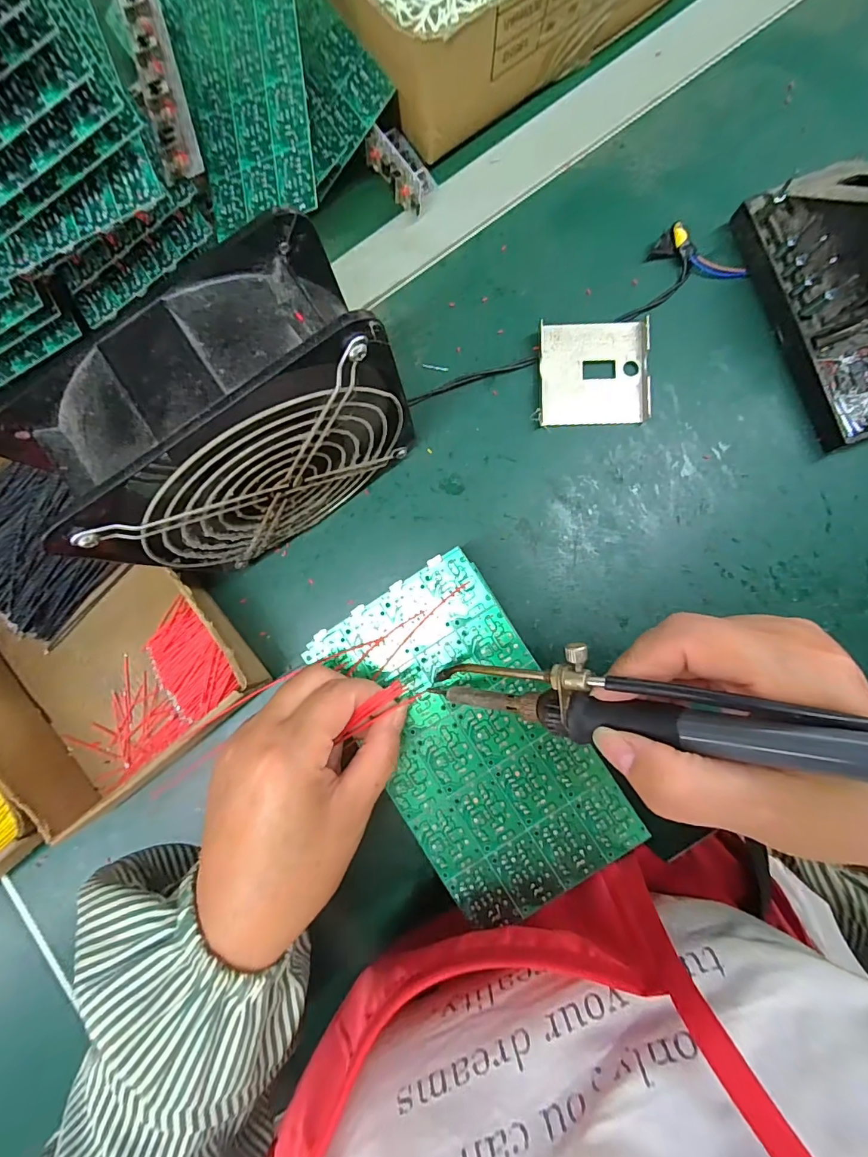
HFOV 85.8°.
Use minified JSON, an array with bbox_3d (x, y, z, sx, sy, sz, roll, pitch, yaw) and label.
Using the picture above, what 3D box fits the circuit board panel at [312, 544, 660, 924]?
[{"bbox_3d":[0.020,0.084,0.246,0.100,0.006,0.176,-32,86,-1],"label":"circuit board panel"}]

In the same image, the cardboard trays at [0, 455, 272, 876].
[{"bbox_3d":[-0.297,0.064,0.293,0.324,0.039,0.239,-35,86,-1],"label":"cardboard trays"}]

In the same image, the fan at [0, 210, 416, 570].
[{"bbox_3d":[-0.089,-0.066,0.238,0.151,0.151,0.060,-34,86,1],"label":"fan"}]

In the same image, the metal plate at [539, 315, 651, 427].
[{"bbox_3d":[0.103,-0.133,0.301,0.068,0.011,0.066,-2,88,5],"label":"metal plate"}]

